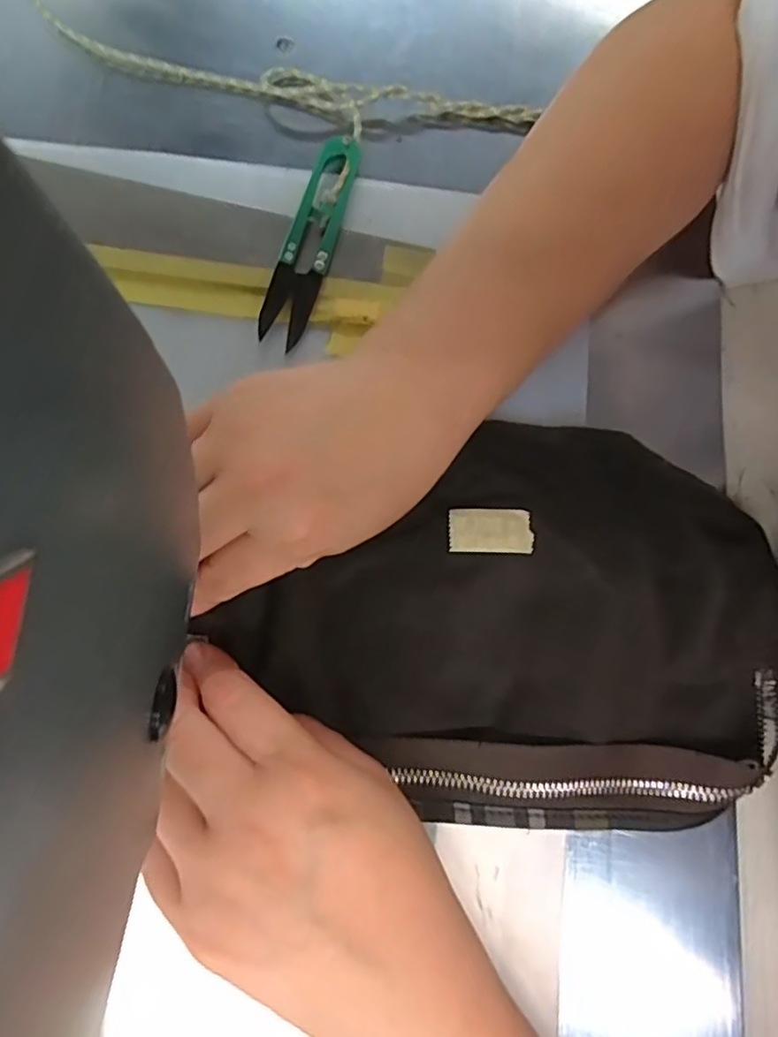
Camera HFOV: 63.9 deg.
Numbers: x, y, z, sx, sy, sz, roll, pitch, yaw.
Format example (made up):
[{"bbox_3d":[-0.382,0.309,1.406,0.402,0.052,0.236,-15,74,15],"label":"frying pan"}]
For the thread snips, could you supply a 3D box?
[{"bbox_3d":[-0.036,-0.129,0.285,0.022,0.013,0.101,17,77,-2],"label":"thread snips"}]

